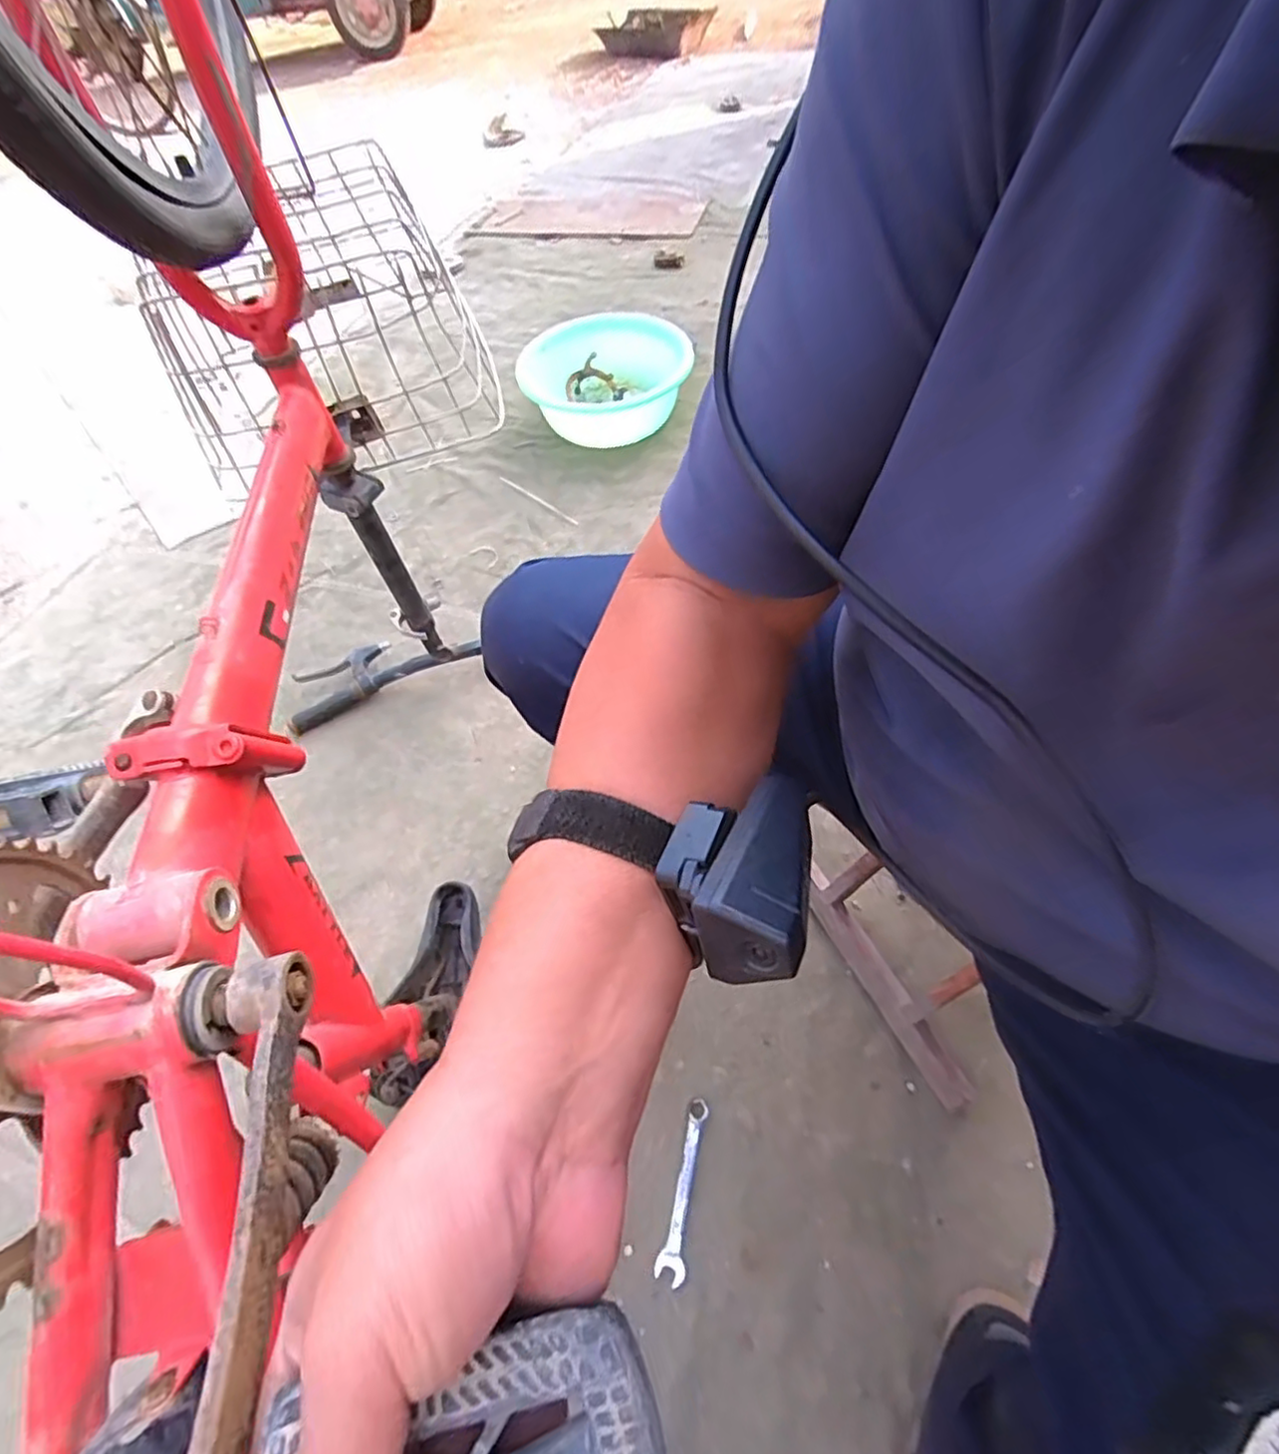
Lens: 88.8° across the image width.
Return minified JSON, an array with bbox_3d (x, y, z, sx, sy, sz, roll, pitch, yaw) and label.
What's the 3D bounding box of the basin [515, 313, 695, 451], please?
[{"bbox_3d":[-0.067,-0.764,1.418,0.347,0.122,0.405,4,56,9],"label":"basin"}]

